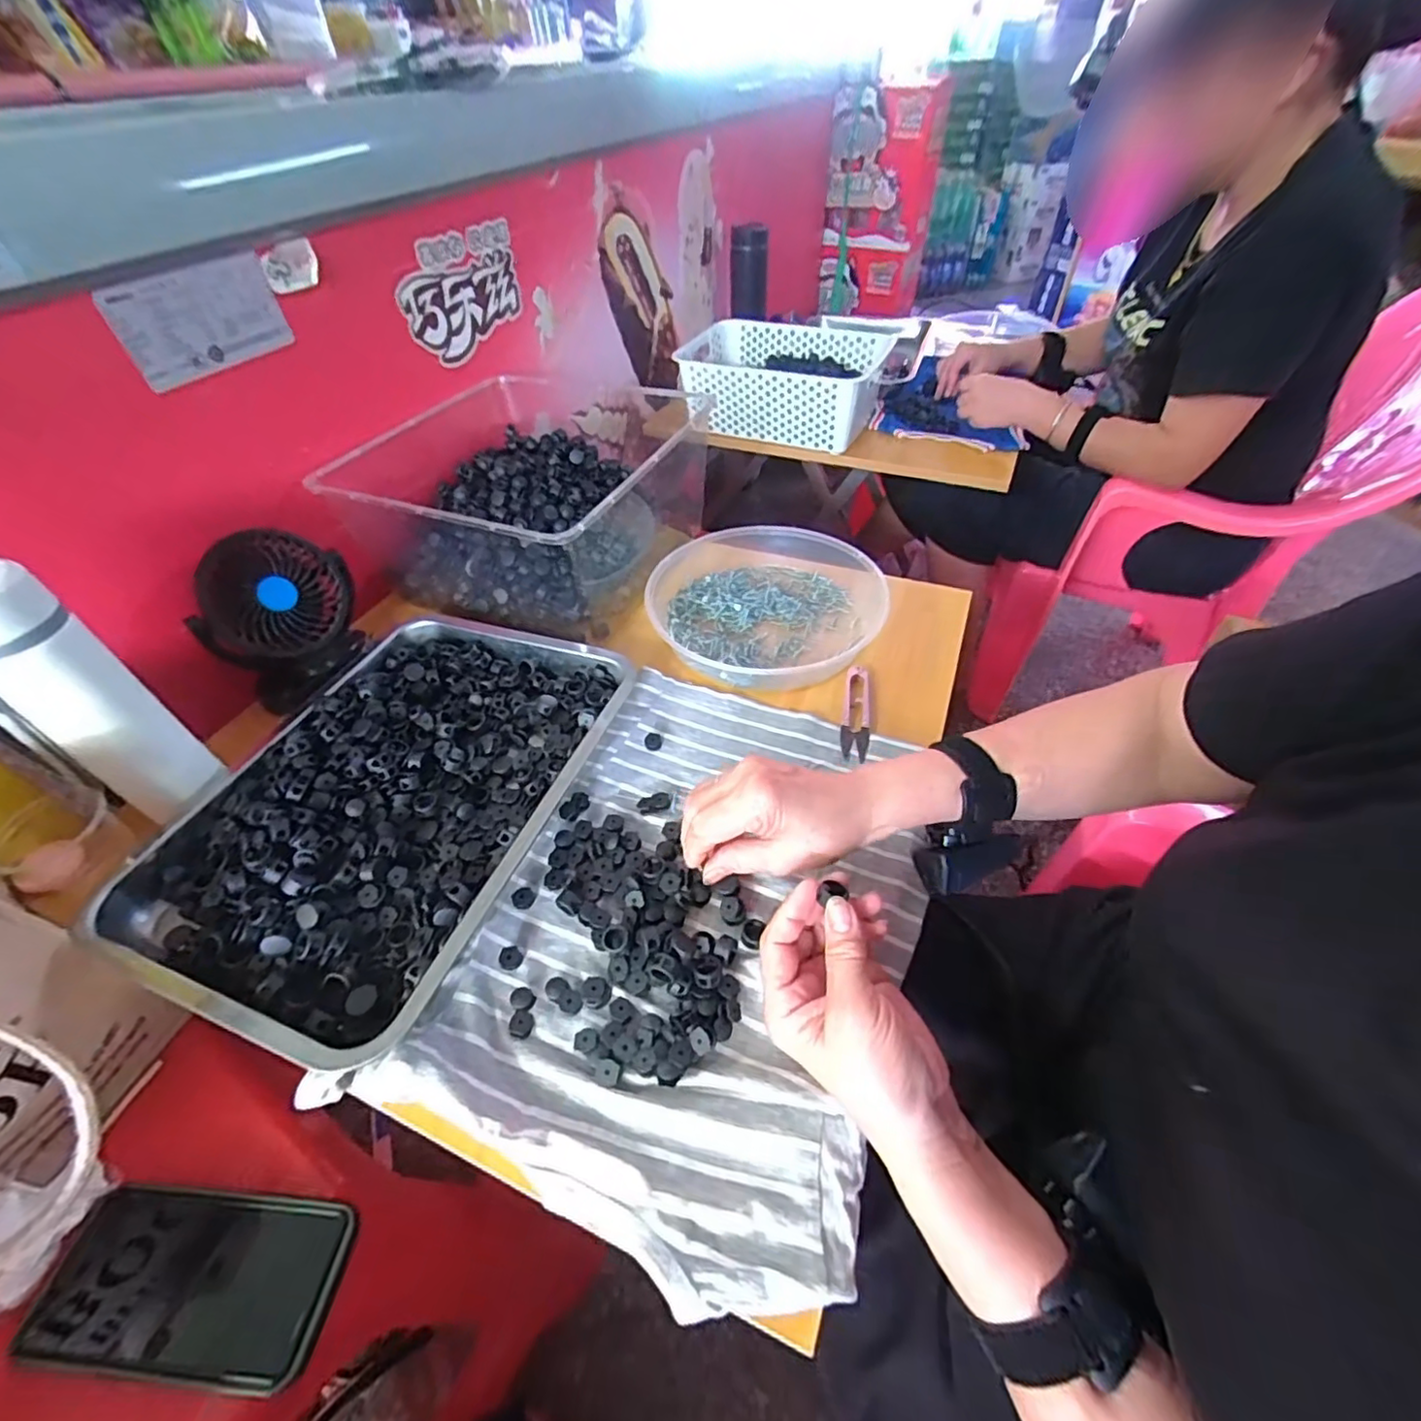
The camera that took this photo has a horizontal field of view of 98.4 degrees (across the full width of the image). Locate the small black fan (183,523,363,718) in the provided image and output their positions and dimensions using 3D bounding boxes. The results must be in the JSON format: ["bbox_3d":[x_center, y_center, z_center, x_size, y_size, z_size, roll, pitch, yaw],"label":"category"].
[{"bbox_3d":[-0.369,-0.081,0.538,0.057,0.133,0.115,8,48,10],"label":"small black fan"}]

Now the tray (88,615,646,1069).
[{"bbox_3d":[-0.242,0.052,0.468,0.261,0.034,0.340,15,49,16],"label":"tray"}]

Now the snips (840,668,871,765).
[{"bbox_3d":[0.126,-0.001,0.525,0.024,0.008,0.103,8,48,10],"label":"snips"}]

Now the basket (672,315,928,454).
[{"bbox_3d":[0.110,-0.535,1.007,0.316,0.109,0.215,13,49,15],"label":"basket"}]

